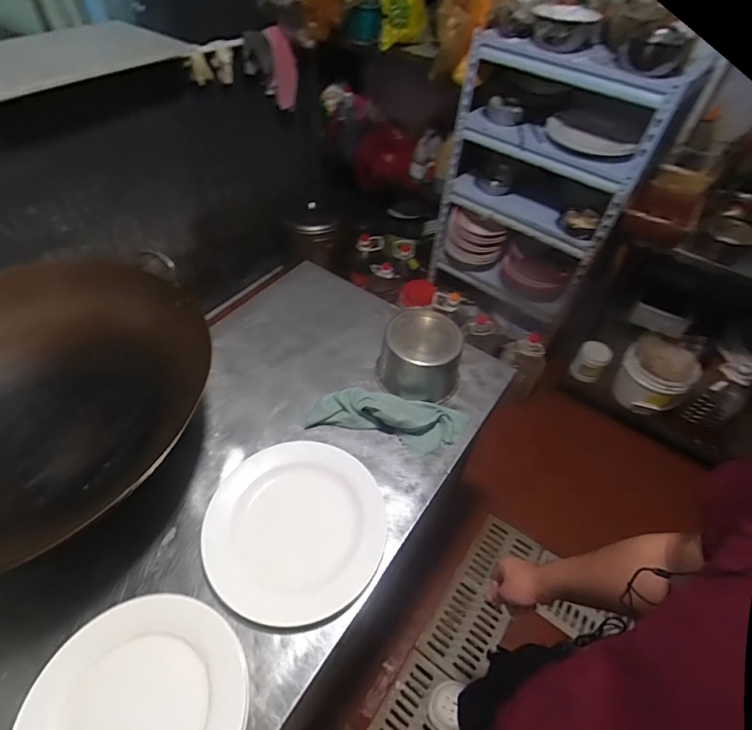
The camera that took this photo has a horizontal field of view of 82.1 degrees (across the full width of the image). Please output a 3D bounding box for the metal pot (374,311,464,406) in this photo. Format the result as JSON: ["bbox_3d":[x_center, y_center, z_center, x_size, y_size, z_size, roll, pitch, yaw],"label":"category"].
[{"bbox_3d":[0.089,-0.024,0.869,0.164,0.111,0.138,16,51,10],"label":"metal pot"}]

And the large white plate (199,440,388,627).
[{"bbox_3d":[-0.121,0.247,0.674,0.258,0.042,0.266,2,50,-2],"label":"large white plate"}]

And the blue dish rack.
[{"bbox_3d":[0.547,-0.600,1.530,0.623,0.868,0.209,27,53,18],"label":"blue dish rack"}]

